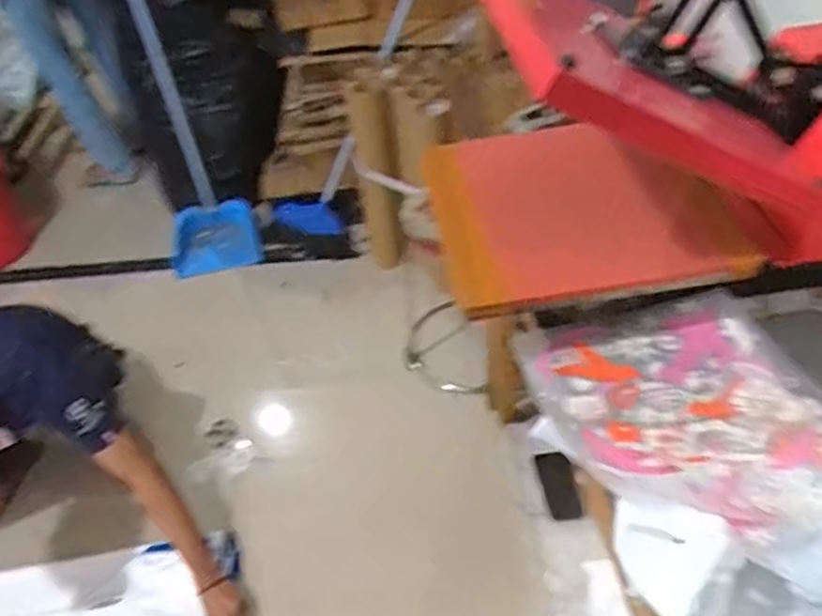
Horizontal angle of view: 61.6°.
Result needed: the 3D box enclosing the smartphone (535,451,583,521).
[{"bbox_3d":[0.320,0.381,1.487,0.070,0.014,0.151,-29,54,23],"label":"smartphone"}]

